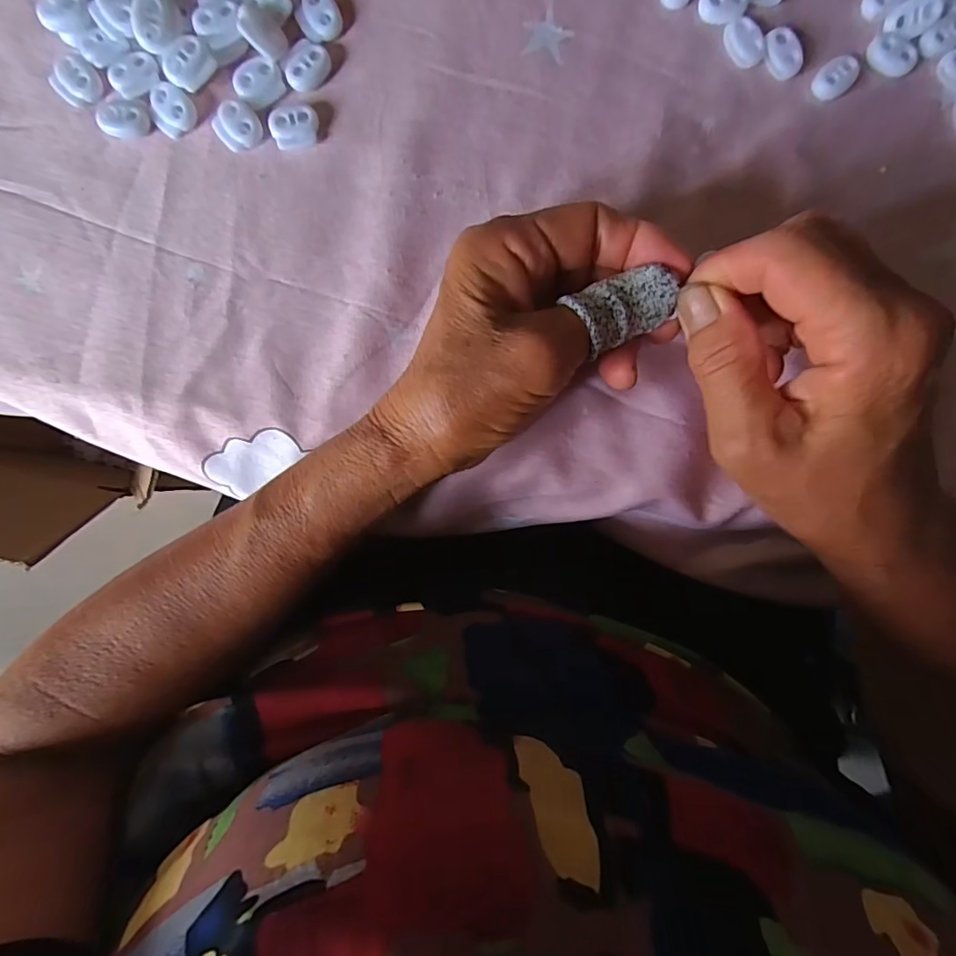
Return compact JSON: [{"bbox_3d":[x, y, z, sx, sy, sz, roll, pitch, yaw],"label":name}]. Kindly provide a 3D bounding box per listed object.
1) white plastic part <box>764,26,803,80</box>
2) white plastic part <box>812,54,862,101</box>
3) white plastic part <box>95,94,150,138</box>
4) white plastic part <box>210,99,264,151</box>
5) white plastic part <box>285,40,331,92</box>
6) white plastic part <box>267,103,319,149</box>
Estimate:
[{"bbox_3d":[0.141,-0.197,0.239,0.014,0.006,0.021,-25,91,1],"label":"white plastic part"},{"bbox_3d":[0.166,-0.186,0.239,0.020,0.007,0.015,-40,91,1],"label":"white plastic part"},{"bbox_3d":[-0.161,-0.165,0.234,0.021,0.004,0.017,12,92,0],"label":"white plastic part"},{"bbox_3d":[-0.110,-0.161,0.235,0.019,0.004,0.021,-45,91,1],"label":"white plastic part"},{"bbox_3d":[-0.078,-0.190,0.237,0.018,0.004,0.023,27,91,-1],"label":"white plastic part"},{"bbox_3d":[-0.084,-0.162,0.236,0.022,0.005,0.021,-6,92,0],"label":"white plastic part"}]

